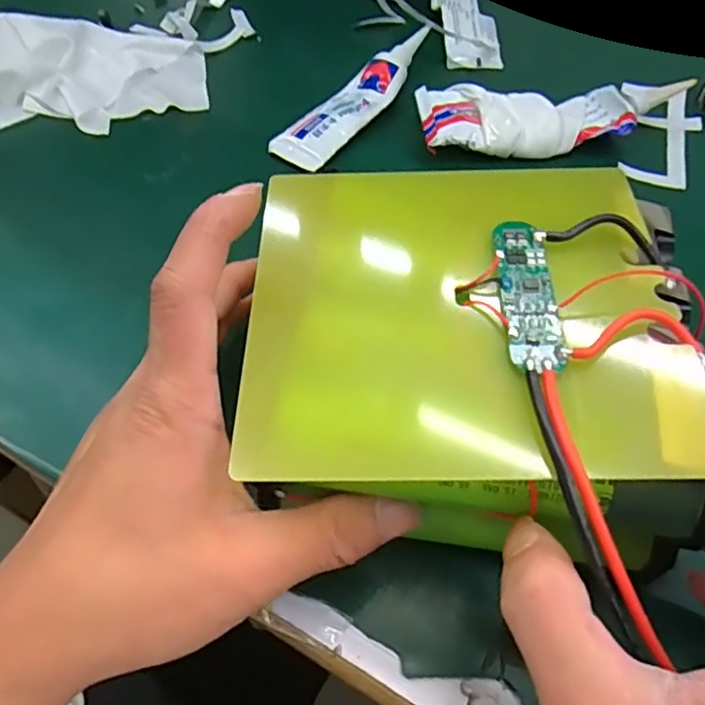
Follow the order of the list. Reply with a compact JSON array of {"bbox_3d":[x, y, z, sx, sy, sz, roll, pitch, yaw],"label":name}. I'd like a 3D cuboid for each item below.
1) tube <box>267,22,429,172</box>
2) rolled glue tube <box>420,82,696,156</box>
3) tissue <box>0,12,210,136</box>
[{"bbox_3d":[0.008,-0.167,0.391,0.036,0.014,0.144,33,61,21],"label":"tube"},{"bbox_3d":[0.122,-0.142,0.373,0.160,0.024,0.050,-3,55,-3],"label":"rolled glue tube"},{"bbox_3d":[-0.184,-0.185,0.391,0.168,0.034,0.096,-15,56,-11],"label":"tissue"}]

